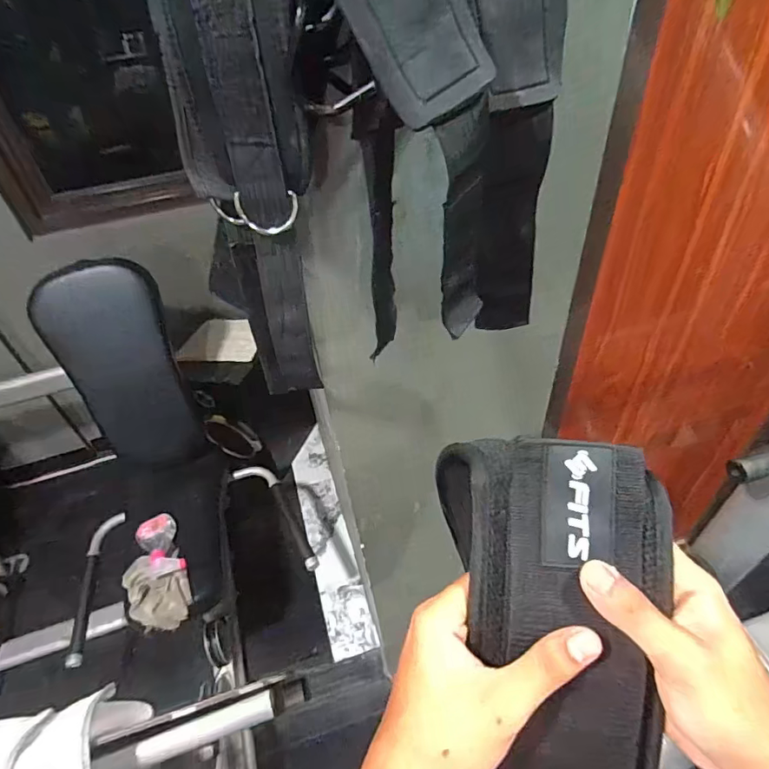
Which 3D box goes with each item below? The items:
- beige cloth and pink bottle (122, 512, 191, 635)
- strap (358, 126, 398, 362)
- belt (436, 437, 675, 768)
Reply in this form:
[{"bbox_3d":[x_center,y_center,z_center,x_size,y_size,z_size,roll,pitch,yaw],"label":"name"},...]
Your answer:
[{"bbox_3d":[-0.537,0.424,1.158,0.143,0.074,0.279,-23,47,-17],"label":"beige cloth and pink bottle"},{"bbox_3d":[-0.001,-0.106,0.398,0.008,0.171,0.052,10,33,17],"label":"strap"},{"bbox_3d":[0.107,0.163,0.290,0.116,0.049,0.259,-5,88,1],"label":"belt"}]

